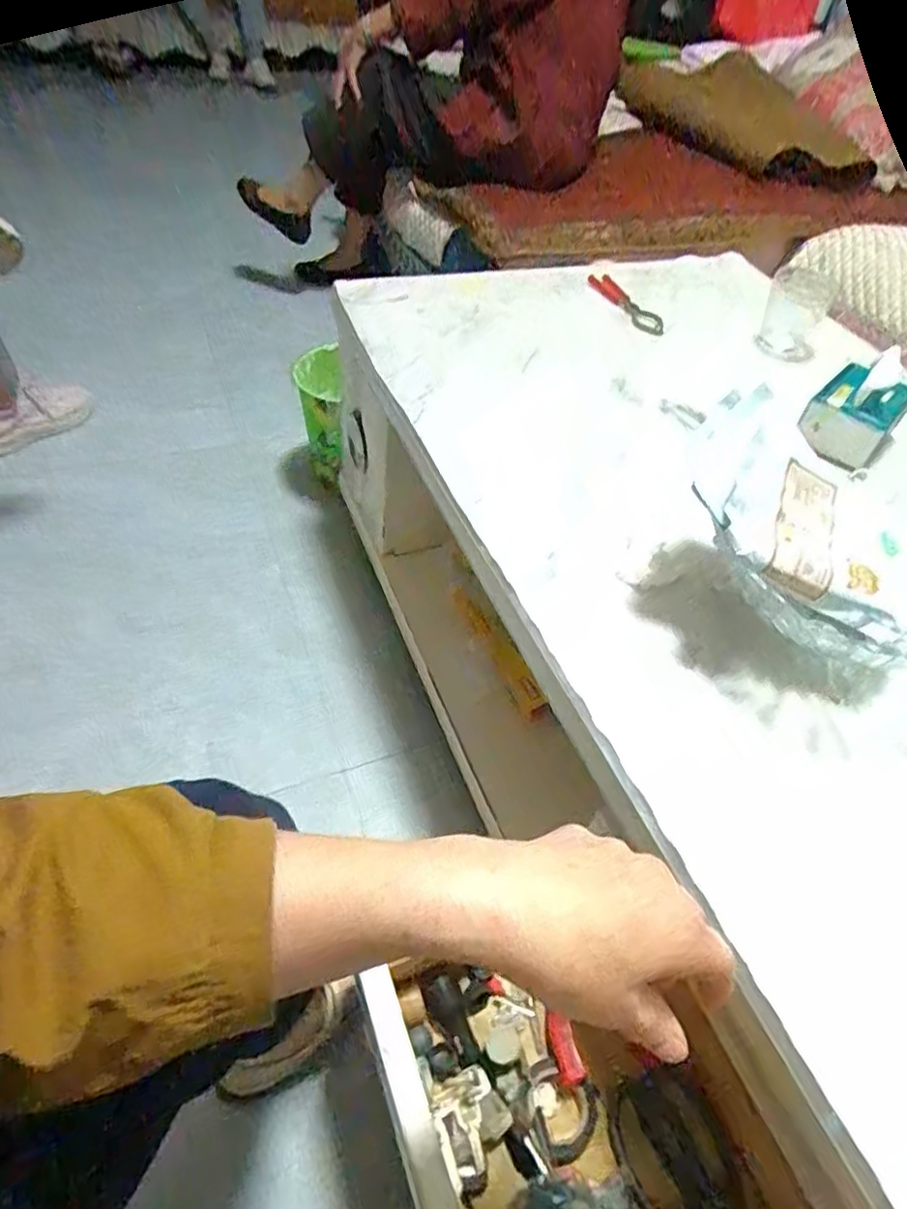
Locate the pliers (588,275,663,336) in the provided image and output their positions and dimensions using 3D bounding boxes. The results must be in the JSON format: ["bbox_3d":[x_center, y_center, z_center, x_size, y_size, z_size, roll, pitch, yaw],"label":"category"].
[{"bbox_3d":[0.258,-0.449,0.963,0.049,0.011,0.179,-12,50,-18],"label":"pliers"}]

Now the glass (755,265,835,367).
[{"bbox_3d":[0.478,-0.404,0.909,0.087,0.101,0.075,24,49,15],"label":"glass"}]

